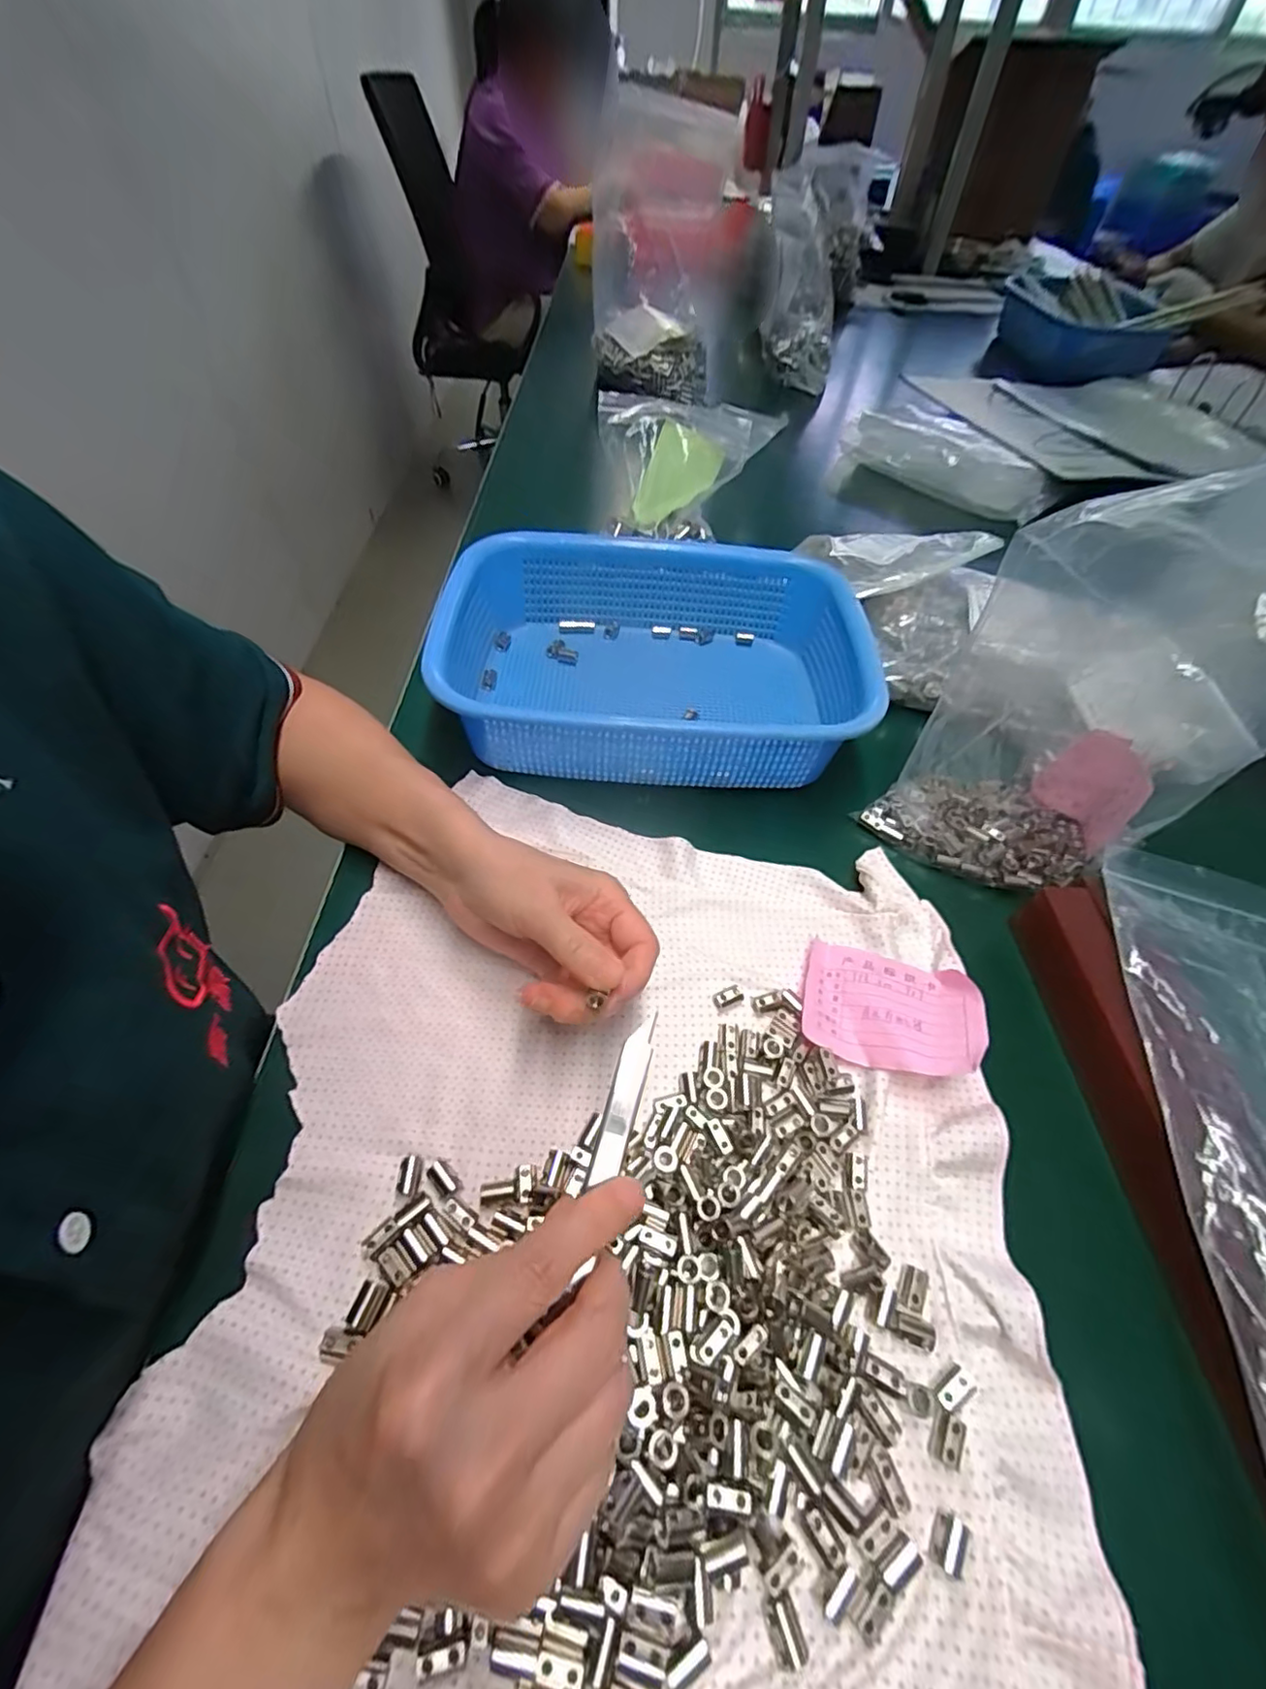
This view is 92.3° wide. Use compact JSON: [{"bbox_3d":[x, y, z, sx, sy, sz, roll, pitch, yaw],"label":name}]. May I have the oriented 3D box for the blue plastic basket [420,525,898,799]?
[{"bbox_3d":[0.016,-0.130,0.430,0.272,0.073,0.208,4,54,2],"label":"blue plastic basket"}]

